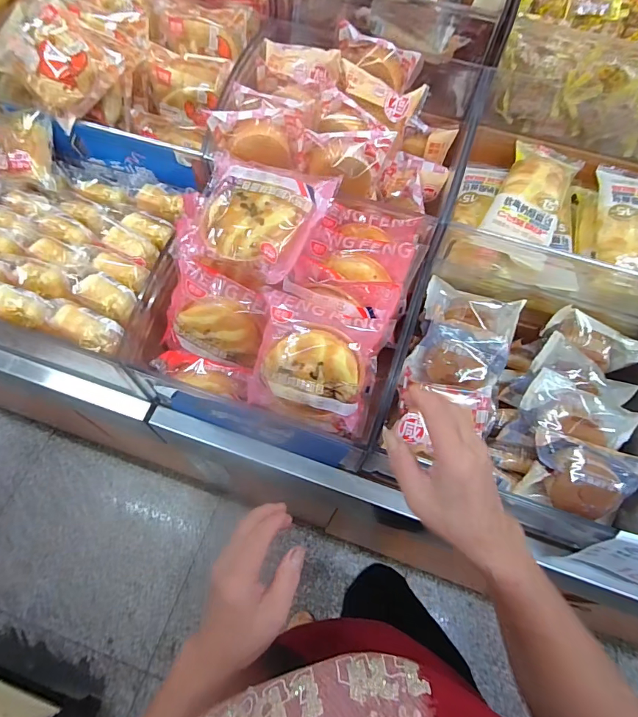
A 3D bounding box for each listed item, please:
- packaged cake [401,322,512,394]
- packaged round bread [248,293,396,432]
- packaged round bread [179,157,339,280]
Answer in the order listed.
[{"bbox_3d":[0.169,-0.002,0.508,0.113,0.043,0.078,11,63,3],"label":"packaged cake"},{"bbox_3d":[-0.003,0.006,0.443,0.130,0.029,0.125,2,103,8],"label":"packaged round bread"},{"bbox_3d":[-0.069,-0.154,0.437,0.140,0.047,0.133,22,79,3],"label":"packaged round bread"}]

